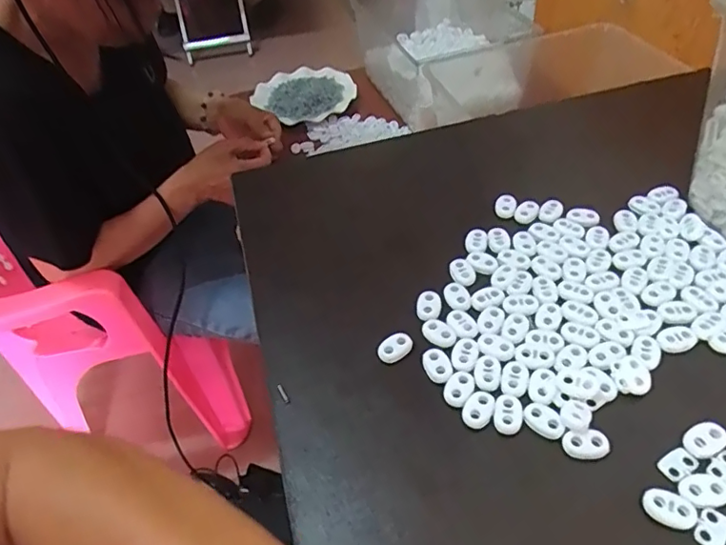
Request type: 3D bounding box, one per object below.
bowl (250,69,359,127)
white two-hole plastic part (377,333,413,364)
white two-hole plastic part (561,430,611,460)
[{"bbox_3d":[-0.103,-0.325,0.986,0.182,0.034,0.184,-4,47,4],"label":"bowl"},{"bbox_3d":[0.020,0.047,0.335,0.022,0.009,0.013,-26,49,-16],"label":"white two-hole plastic part"},{"bbox_3d":[0.116,0.089,0.282,0.023,0.004,0.013,-4,47,4],"label":"white two-hole plastic part"}]

